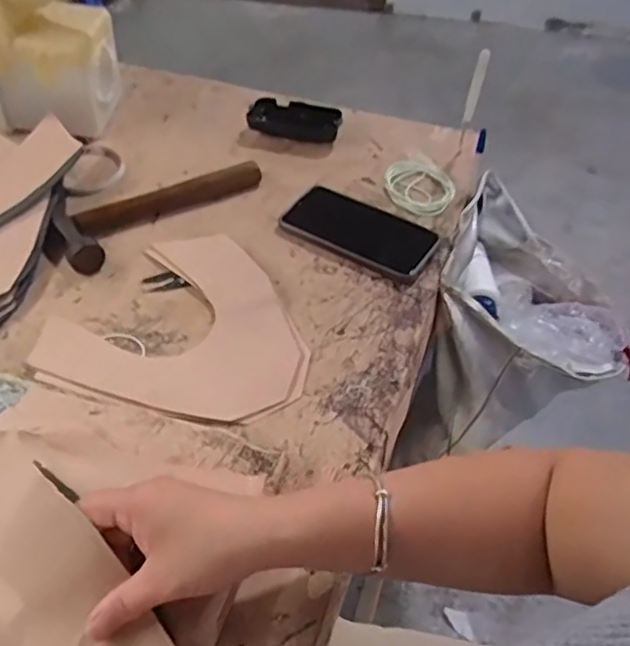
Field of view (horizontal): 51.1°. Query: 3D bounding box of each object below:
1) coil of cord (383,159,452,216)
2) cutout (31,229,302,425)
[{"bbox_3d":[0.113,-0.151,0.728,0.079,0.008,0.090,21,52,18],"label":"coil of cord"},{"bbox_3d":[-0.111,-0.005,0.591,0.224,0.009,0.204,13,50,12],"label":"cutout"}]

